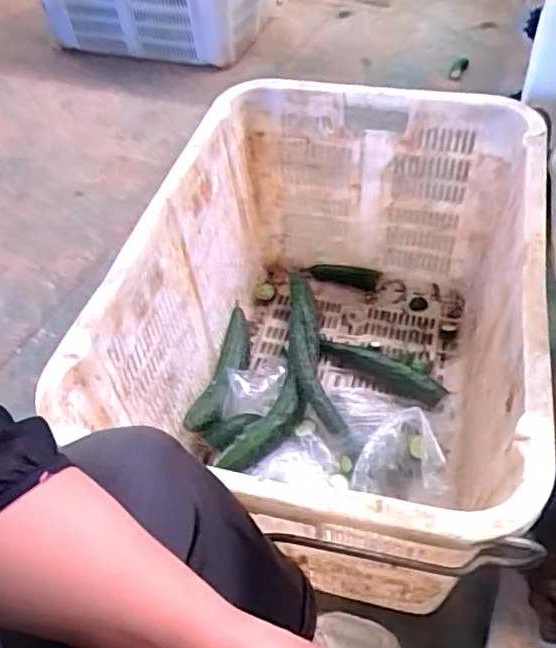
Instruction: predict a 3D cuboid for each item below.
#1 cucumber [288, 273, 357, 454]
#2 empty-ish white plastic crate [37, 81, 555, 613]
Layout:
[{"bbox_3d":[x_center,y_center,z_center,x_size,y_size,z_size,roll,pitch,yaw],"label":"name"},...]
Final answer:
[{"bbox_3d":[0.050,0.034,0.989,0.071,0.057,0.378,-8,49,-3],"label":"cucumber"},{"bbox_3d":[0.079,0.007,0.847,0.464,0.359,0.678,10,51,12],"label":"empty-ish white plastic crate"}]

